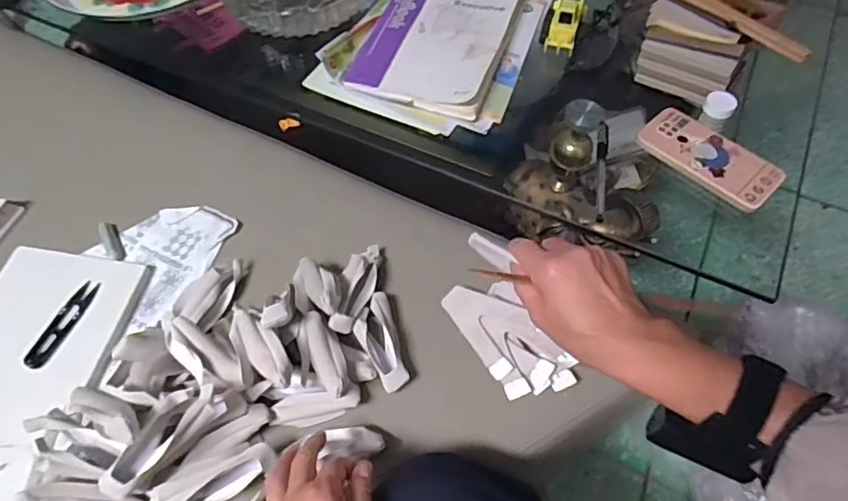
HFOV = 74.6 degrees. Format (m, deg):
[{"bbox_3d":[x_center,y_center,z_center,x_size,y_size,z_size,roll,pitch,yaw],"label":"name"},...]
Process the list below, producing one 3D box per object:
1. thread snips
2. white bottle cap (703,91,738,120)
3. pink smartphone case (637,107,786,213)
[{"bbox_3d":[-0.384,0.078,0.592,0.024,0.010,0.102,15,58,11],"label":"thread snips"},{"bbox_3d":[0.360,-0.177,0.675,0.035,0.023,0.035,0,56,1],"label":"white bottle cap"},{"bbox_3d":[0.334,-0.110,0.655,0.078,0.018,0.156,-38,64,-22],"label":"pink smartphone case"}]

